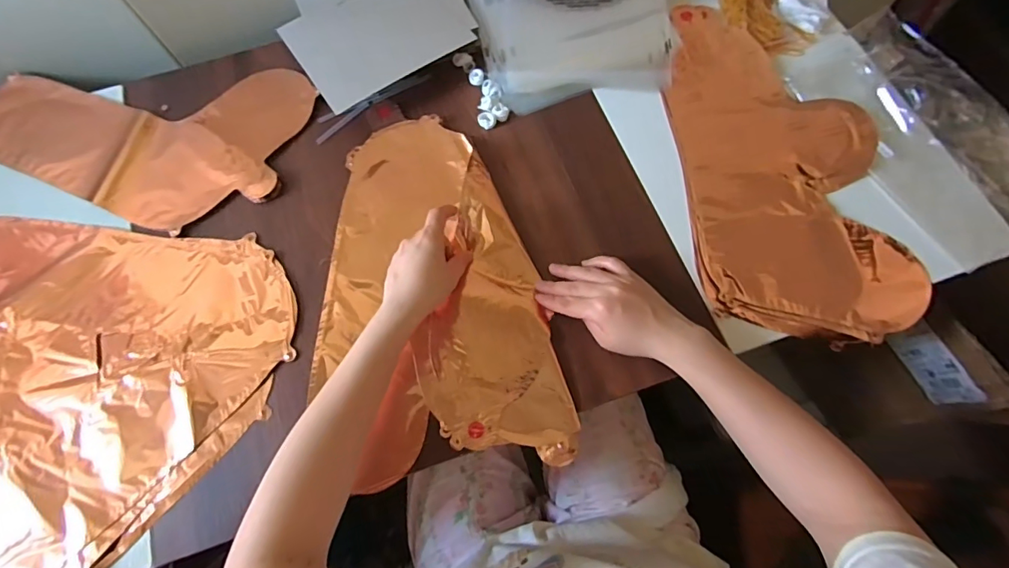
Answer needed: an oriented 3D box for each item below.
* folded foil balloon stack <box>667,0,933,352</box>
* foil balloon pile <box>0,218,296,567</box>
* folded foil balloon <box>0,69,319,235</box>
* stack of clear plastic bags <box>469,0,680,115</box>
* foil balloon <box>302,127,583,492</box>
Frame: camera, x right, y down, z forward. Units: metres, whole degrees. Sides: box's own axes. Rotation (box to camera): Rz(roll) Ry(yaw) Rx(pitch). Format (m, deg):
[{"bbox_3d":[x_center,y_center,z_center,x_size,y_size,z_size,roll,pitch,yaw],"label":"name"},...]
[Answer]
[{"bbox_3d":[0.312,-0.149,0.524,0.220,0.017,0.416,-2,71,1],"label":"folded foil balloon stack"},{"bbox_3d":[-0.404,0.101,0.449,0.378,0.032,0.431,-15,71,-4],"label":"foil balloon pile"},{"bbox_3d":[-0.455,-0.189,0.567,0.406,0.012,0.227,12,71,6],"label":"folded foil balloon"},{"bbox_3d":[0.094,-0.342,0.591,0.254,0.029,0.234,-14,71,-3],"label":"stack of clear plastic bags"},{"bbox_3d":[-0.083,-0.005,0.489,0.226,0.026,0.388,-12,71,-3],"label":"foil balloon"}]

